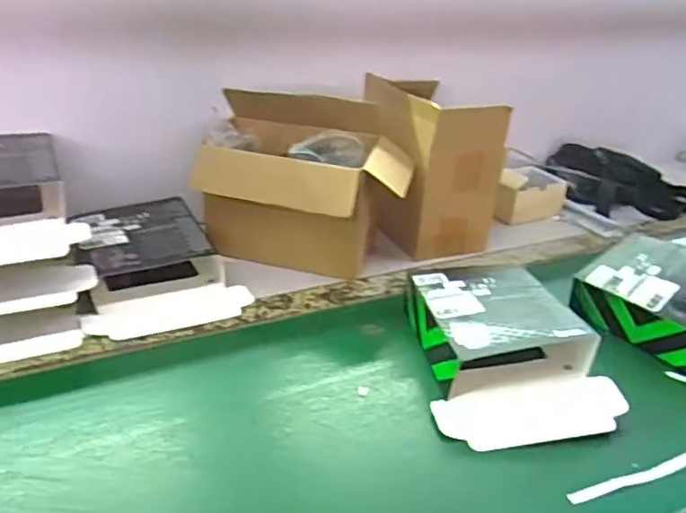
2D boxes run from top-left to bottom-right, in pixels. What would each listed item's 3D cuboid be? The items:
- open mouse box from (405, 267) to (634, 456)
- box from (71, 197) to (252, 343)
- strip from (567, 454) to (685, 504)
[{"bbox_3d":[0.183,0.099,0.688,0.185,0.069,0.241,-2,32,-11],"label":"open mouse box"},{"bbox_3d":[-0.247,-0.001,0.806,0.186,0.058,0.258,-11,35,-24],"label":"box"},{"bbox_3d":[0.270,0.205,0.563,0.143,0.004,0.014,-8,32,-20],"label":"strip"}]

